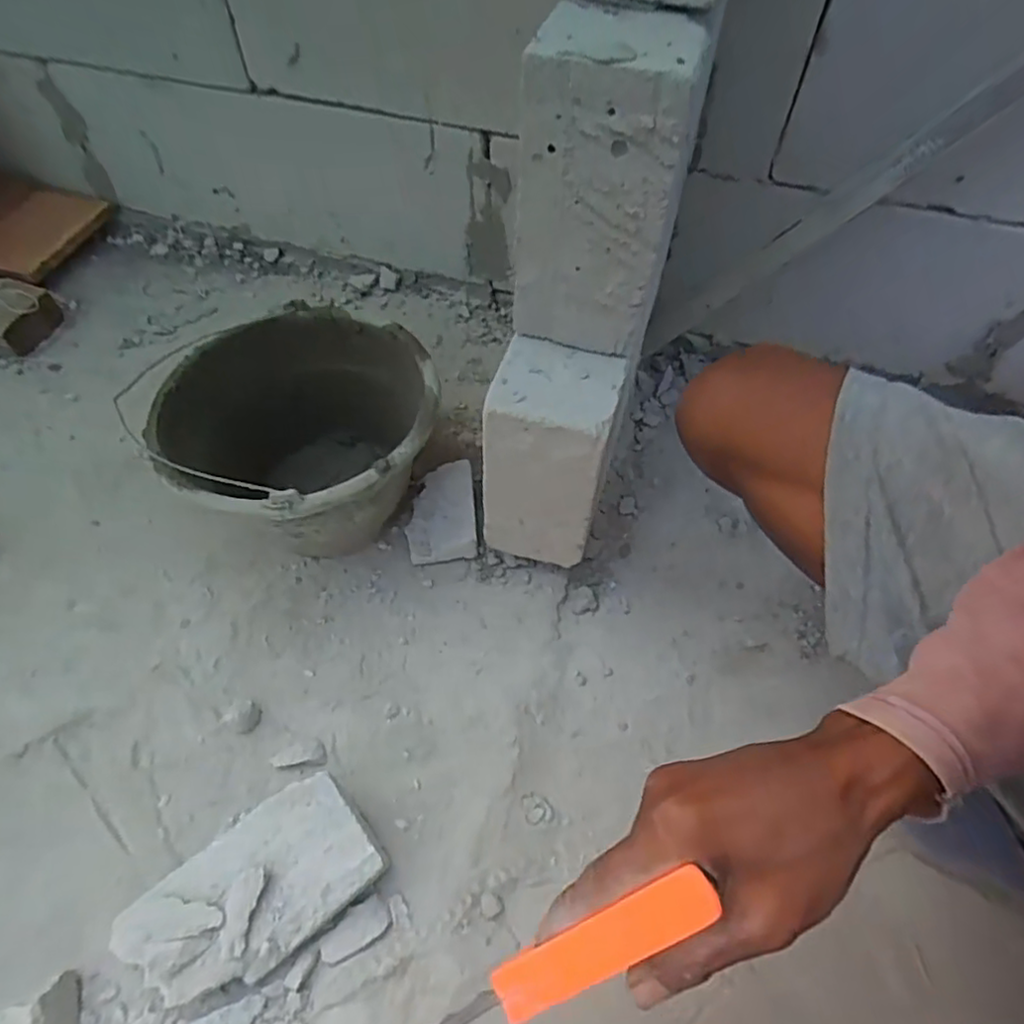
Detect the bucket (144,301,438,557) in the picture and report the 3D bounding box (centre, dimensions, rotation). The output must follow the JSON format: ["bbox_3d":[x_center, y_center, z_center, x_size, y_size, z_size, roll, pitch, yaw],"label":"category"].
[{"bbox_3d":[-0.196,-0.057,0.646,0.241,0.167,0.228,2,54,-2],"label":"bucket"}]

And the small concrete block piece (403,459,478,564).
[{"bbox_3d":[-0.075,0.000,0.681,0.070,0.054,0.094,-4,54,-6],"label":"small concrete block piece"}]

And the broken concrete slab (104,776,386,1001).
[{"bbox_3d":[-0.186,0.279,0.482,0.168,0.048,0.095,-33,62,-22],"label":"broken concrete slab"}]

